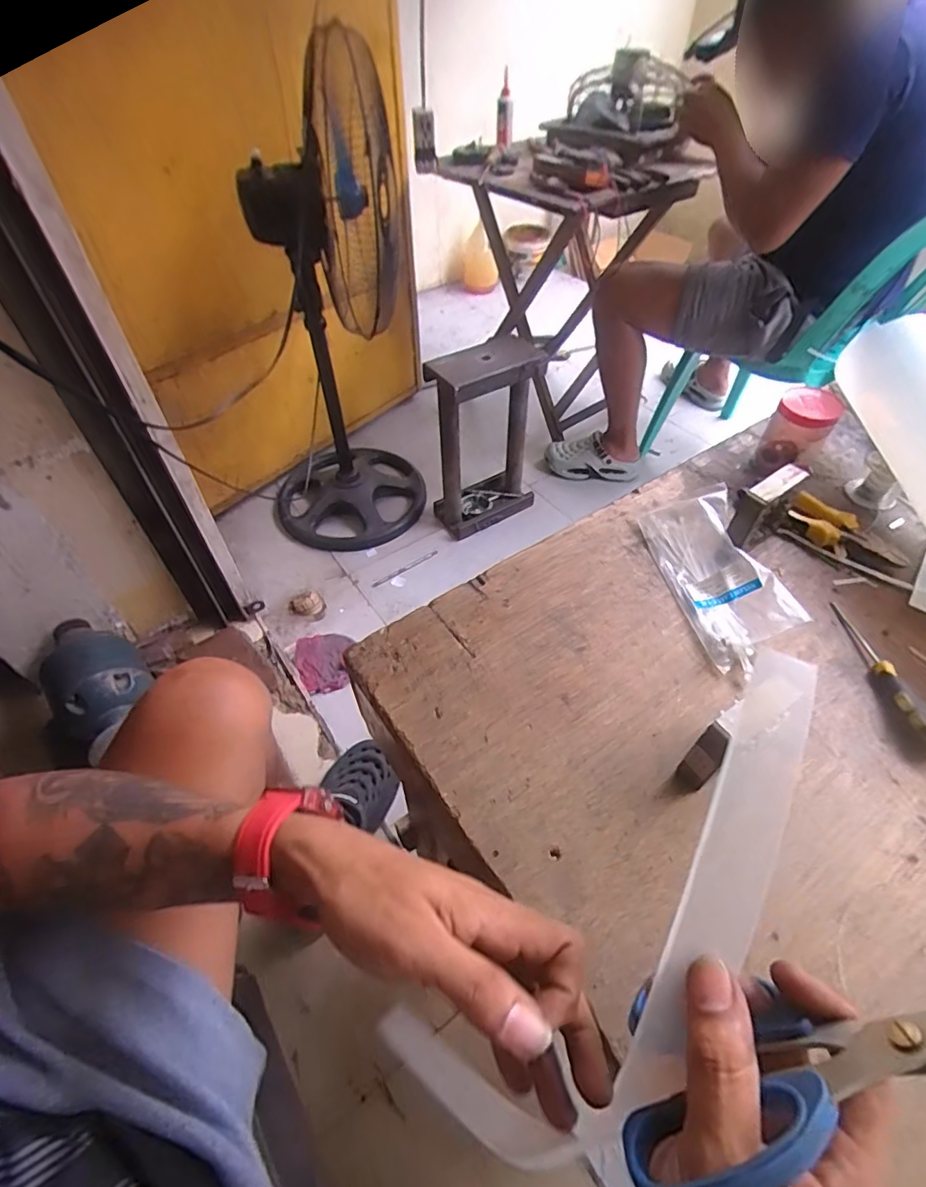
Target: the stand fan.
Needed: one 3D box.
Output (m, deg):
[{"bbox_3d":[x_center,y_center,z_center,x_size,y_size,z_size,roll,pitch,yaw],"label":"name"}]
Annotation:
[{"bbox_3d":[-0.320,-0.546,1.204,0.402,1.015,0.552,-3,50,-2],"label":"stand fan"}]

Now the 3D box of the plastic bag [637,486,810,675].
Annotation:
[{"bbox_3d":[0.230,-0.024,0.491,0.075,0.036,0.186,-7,50,-5],"label":"plastic bag"}]

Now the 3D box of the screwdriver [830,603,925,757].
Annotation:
[{"bbox_3d":[0.339,0.061,0.434,0.020,0.019,0.140,-3,50,-1],"label":"screwdriver"}]

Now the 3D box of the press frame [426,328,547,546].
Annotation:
[{"bbox_3d":[0.070,-0.395,1.383,0.289,0.454,0.153,-30,56,-22],"label":"press frame"}]

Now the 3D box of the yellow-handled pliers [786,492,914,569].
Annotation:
[{"bbox_3d":[0.373,-0.063,0.521,0.044,0.034,0.106,-37,59,-26],"label":"yellow-handled pliers"}]

